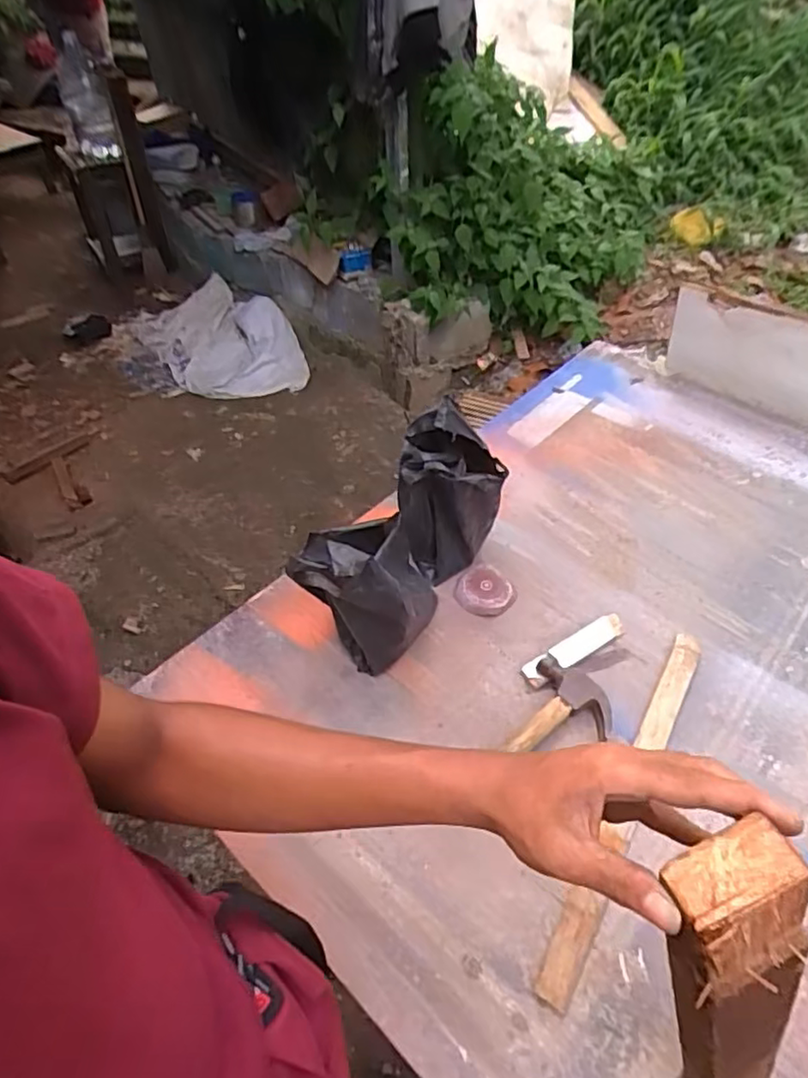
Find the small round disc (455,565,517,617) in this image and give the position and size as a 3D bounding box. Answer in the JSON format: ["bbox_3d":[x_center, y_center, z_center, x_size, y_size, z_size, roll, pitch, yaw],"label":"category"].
[{"bbox_3d":[0.123,0.079,0.937,0.083,0.015,0.080,-1,46,1],"label":"small round disc"}]

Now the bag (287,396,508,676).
[{"bbox_3d":[-0.002,0.019,0.839,0.142,0.245,0.294,30,55,27],"label":"bag"}]

